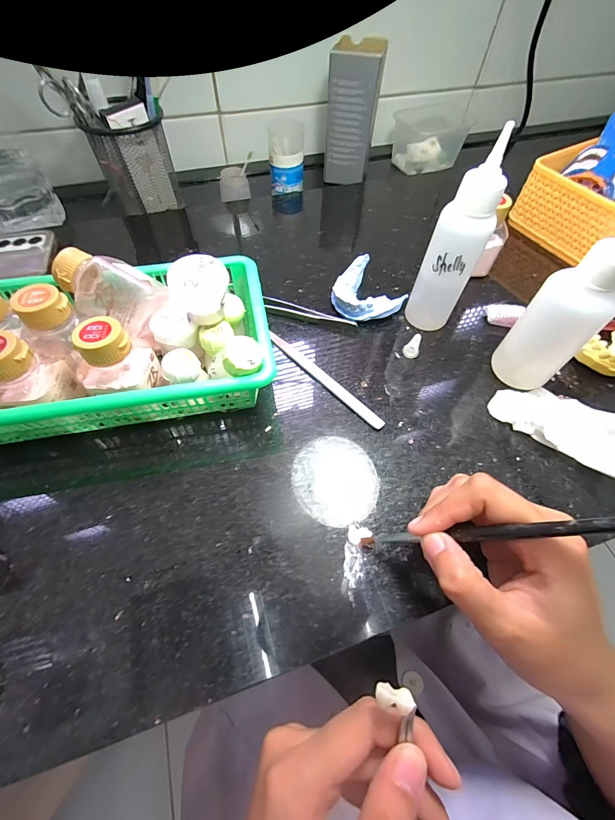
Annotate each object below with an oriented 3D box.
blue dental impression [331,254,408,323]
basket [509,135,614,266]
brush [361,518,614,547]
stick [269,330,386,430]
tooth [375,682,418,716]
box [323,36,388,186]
[{"bbox_3d":[0.052,-0.114,0.329,0.059,0.021,0.069,-19,62,-13],"label":"blue dental impression"},{"bbox_3d":[0.325,-0.235,0.383,0.133,0.059,0.138,-26,64,-17],"label":"basket"},{"bbox_3d":[0.099,0.055,0.155,0.008,0.188,0.006,28,55,-31],"label":"brush"},{"bbox_3d":[0.012,-0.028,0.286,0.010,0.004,0.129,-39,68,-22],"label":"stick"},{"bbox_3d":[0.036,0.119,0.141,0.016,0.005,0.008,11,61,5],"label":"tooth"},{"bbox_3d":[0.058,-0.373,0.436,0.061,0.128,0.056,11,59,4],"label":"box"}]

